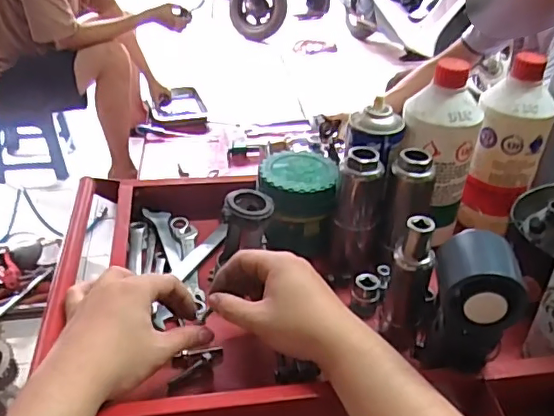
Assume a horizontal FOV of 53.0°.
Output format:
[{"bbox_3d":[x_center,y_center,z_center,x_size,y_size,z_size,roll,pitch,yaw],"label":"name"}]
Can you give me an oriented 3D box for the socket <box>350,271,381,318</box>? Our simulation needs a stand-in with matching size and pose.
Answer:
[{"bbox_3d":[0.094,0.090,0.581,0.027,0.032,0.031,12,36,14],"label":"socket"}]

